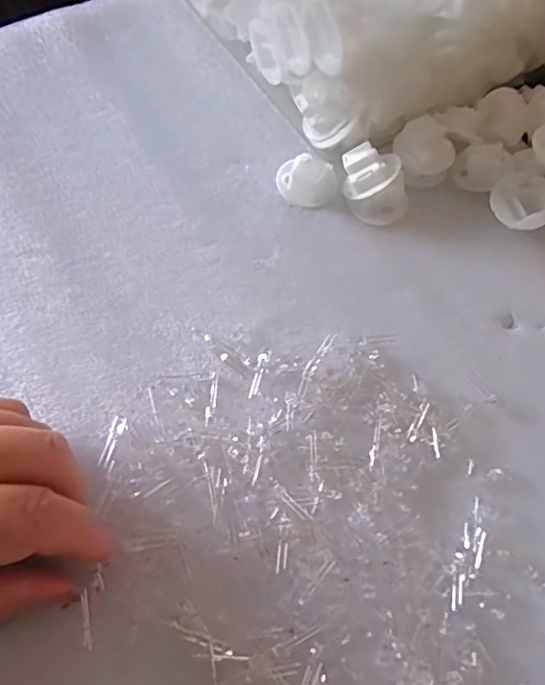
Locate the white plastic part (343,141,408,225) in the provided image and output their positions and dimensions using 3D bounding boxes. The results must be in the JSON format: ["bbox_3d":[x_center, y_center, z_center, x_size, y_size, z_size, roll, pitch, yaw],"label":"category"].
[{"bbox_3d":[0.054,-0.085,0.288,0.027,0.026,0.034,-16,68,-10],"label":"white plastic part"}]

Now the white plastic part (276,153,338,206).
[{"bbox_3d":[0.018,-0.088,0.292,0.032,0.015,0.025,17,66,4],"label":"white plastic part"}]

